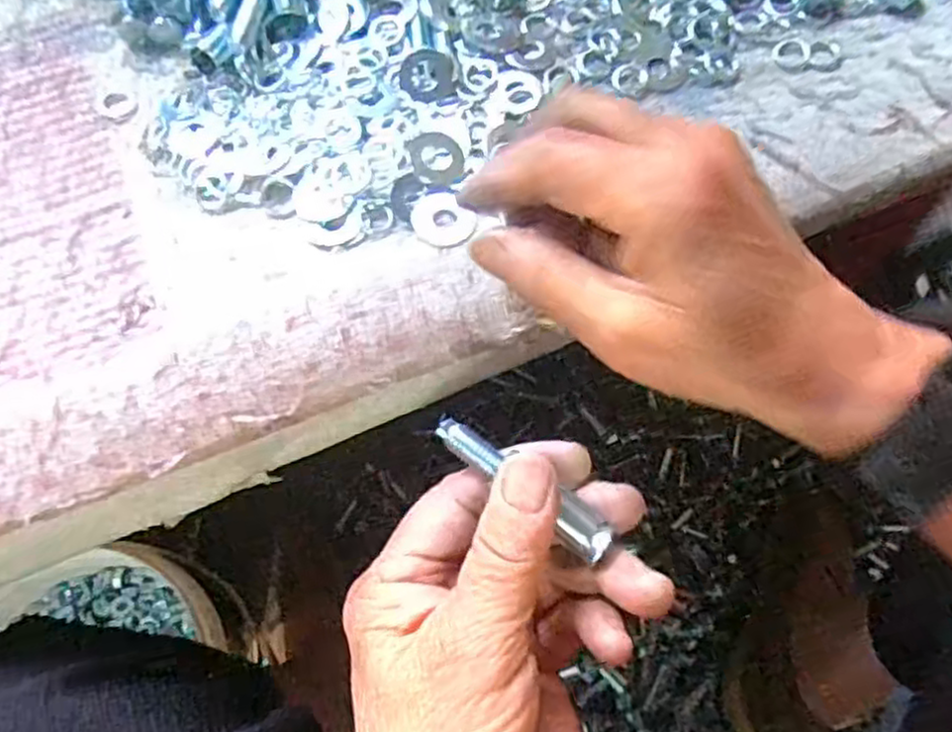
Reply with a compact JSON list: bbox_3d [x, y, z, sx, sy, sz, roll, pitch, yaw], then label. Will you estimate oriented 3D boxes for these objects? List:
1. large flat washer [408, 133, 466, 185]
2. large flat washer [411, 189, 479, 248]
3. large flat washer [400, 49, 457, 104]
[{"bbox_3d":[-0.014,-0.078,0.275,0.020,0.005,0.019,0,69,-1],"label":"large flat washer"},{"bbox_3d":[-0.013,-0.053,0.266,0.020,0.004,0.024,-32,73,-12],"label":"large flat washer"},{"bbox_3d":[-0.019,-0.114,0.290,0.021,0.004,0.022,-9,70,-5],"label":"large flat washer"}]

